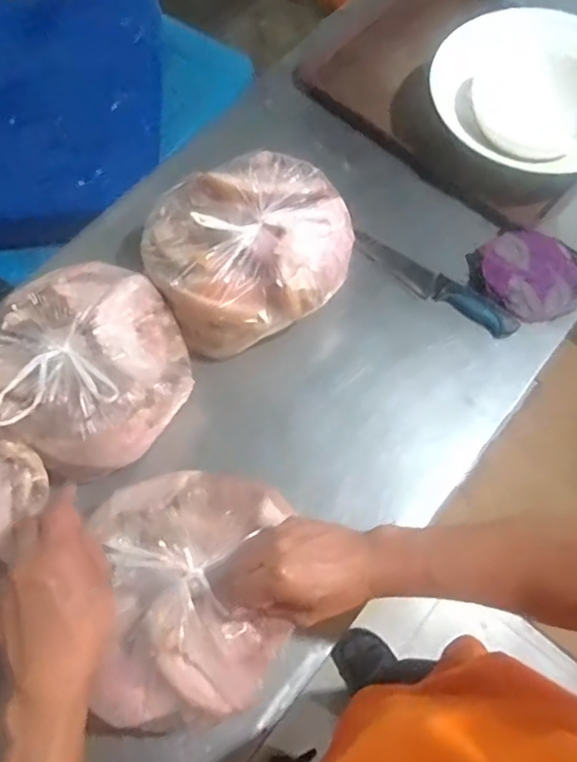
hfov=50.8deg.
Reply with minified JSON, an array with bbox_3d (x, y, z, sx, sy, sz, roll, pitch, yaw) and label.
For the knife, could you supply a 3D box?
[{"bbox_3d":[0.192,-0.132,0.818,0.246,0.023,0.044,35,72,15],"label":"knife"}]

